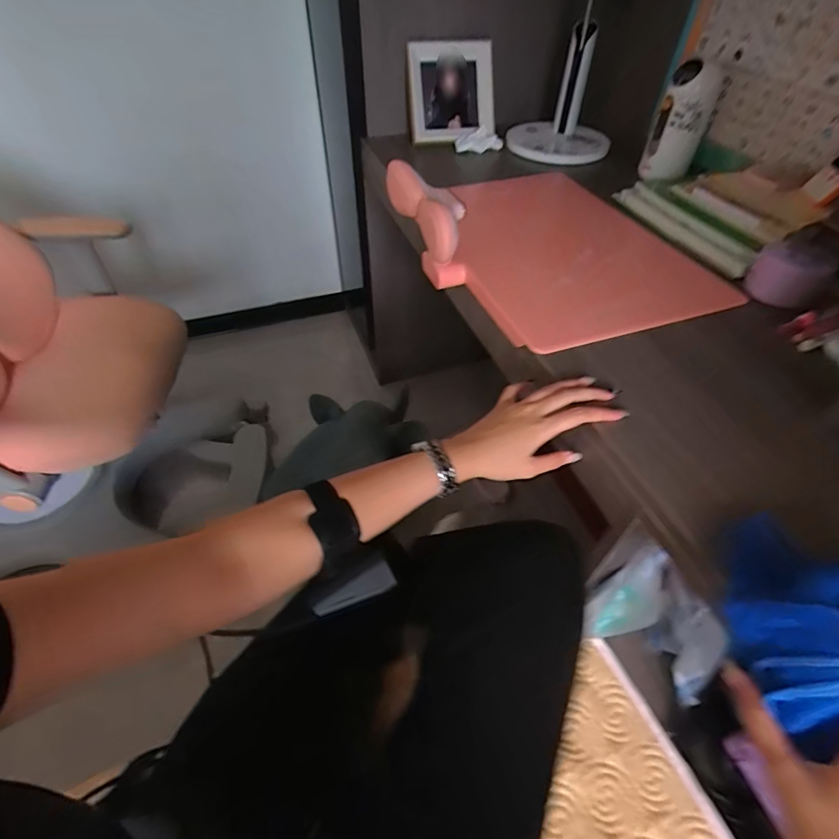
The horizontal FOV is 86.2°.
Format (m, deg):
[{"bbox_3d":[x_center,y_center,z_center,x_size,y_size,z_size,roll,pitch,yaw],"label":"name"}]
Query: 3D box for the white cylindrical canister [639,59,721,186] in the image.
[{"bbox_3d":[0.456,-0.525,0.782,0.085,0.149,0.068,19,51,15],"label":"white cylindrical canister"}]

